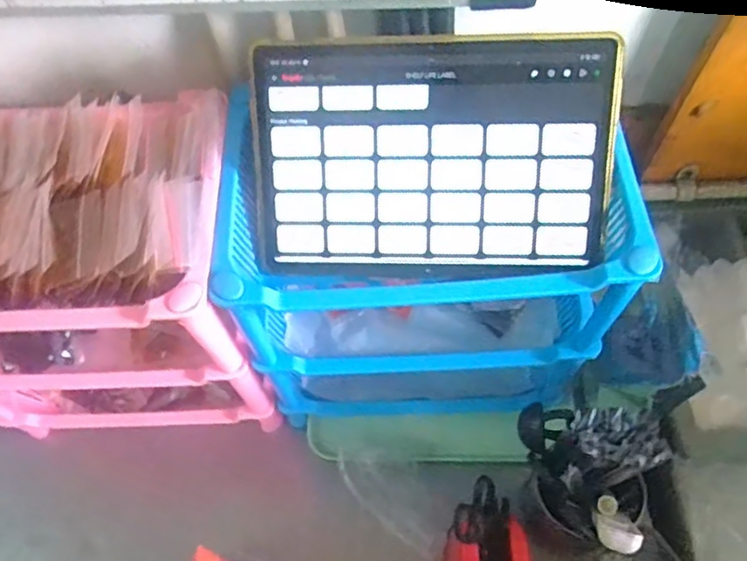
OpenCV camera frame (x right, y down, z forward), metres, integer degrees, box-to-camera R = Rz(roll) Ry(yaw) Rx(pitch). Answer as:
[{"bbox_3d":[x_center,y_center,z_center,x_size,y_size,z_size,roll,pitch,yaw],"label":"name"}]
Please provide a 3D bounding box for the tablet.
[{"bbox_3d":[0.042,-0.088,0.438,0.249,0.013,0.165,0,103,5],"label":"tablet"}]

